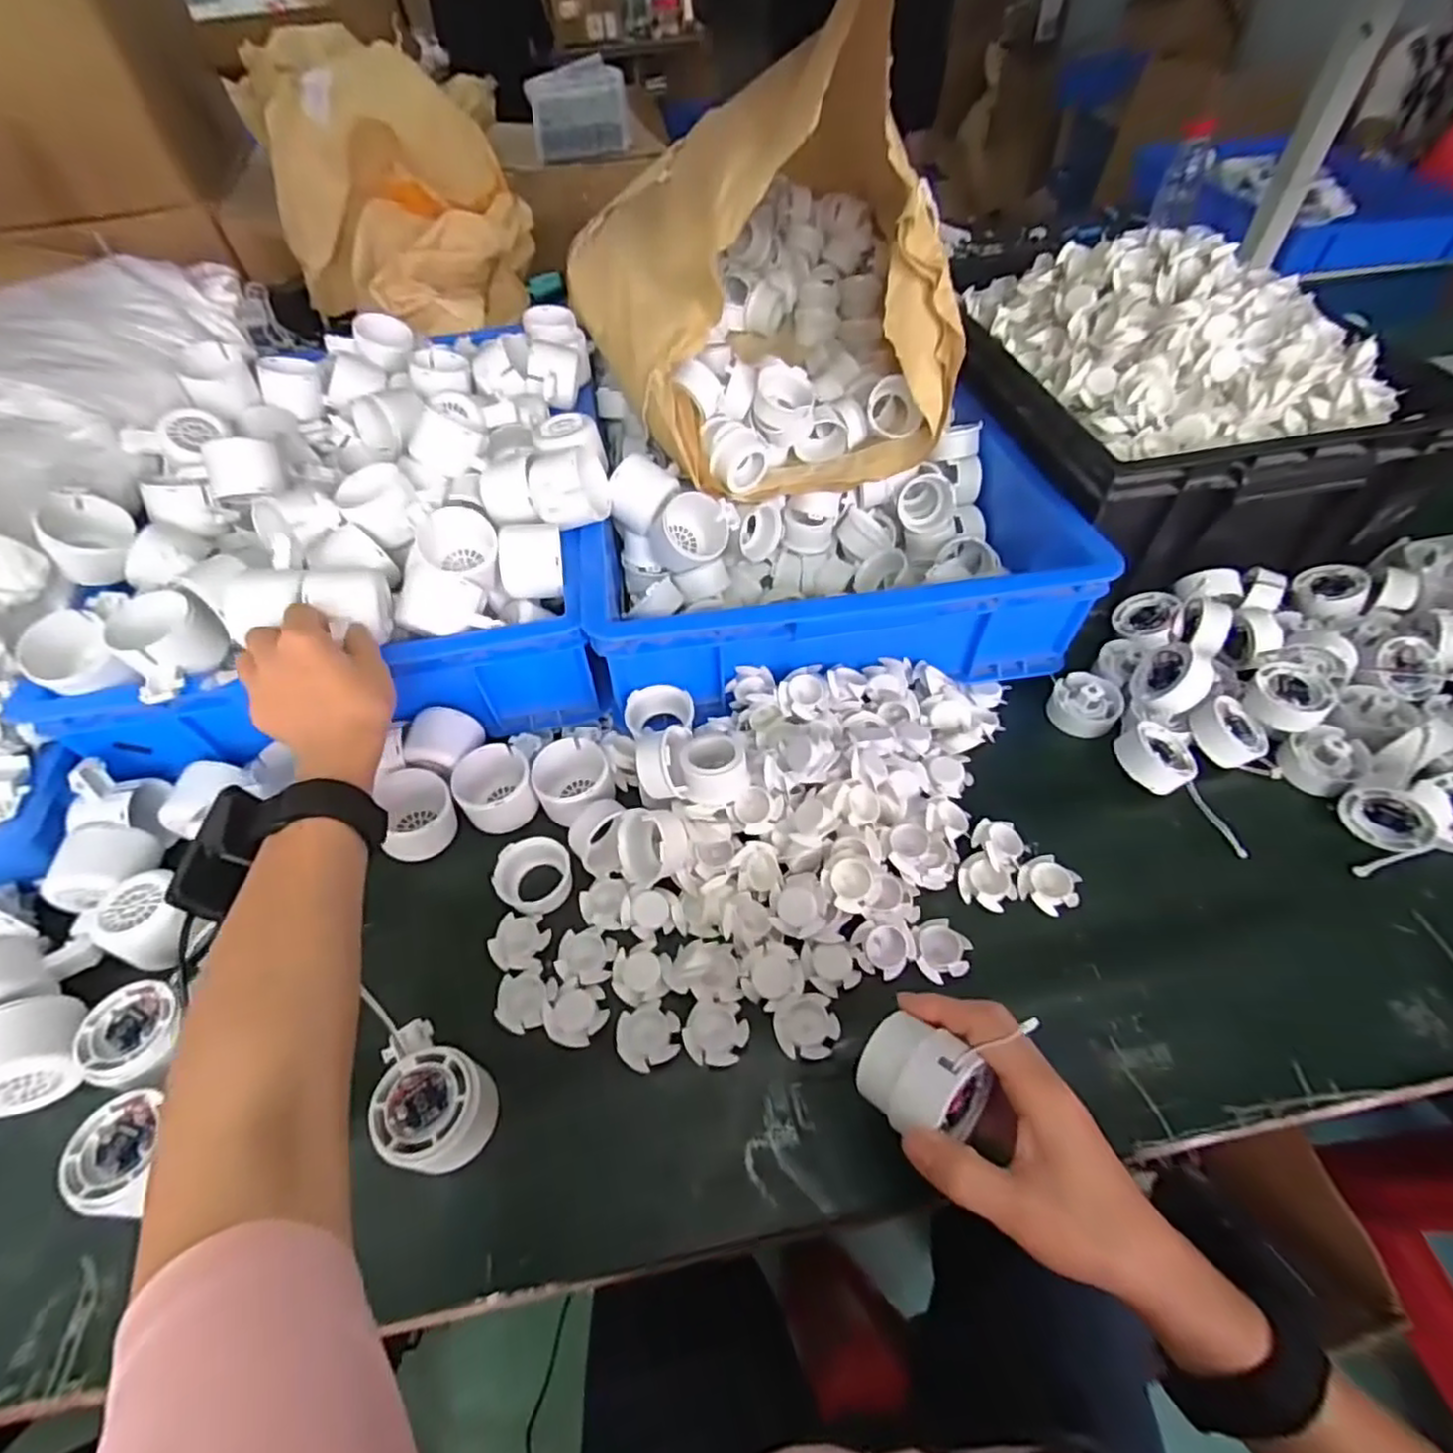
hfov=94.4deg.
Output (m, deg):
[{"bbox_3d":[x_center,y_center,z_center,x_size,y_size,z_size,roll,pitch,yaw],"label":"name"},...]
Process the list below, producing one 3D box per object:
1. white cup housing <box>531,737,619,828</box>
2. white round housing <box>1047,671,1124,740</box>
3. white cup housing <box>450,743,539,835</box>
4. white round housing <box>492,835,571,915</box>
[{"bbox_3d":[-0.121,0.046,0.537,0.058,0.043,0.065,-22,54,-14],"label":"white cup housing"},{"bbox_3d":[0.306,-0.020,0.573,0.053,0.033,0.057,-1,52,2],"label":"white round housing"},{"bbox_3d":[-0.184,0.050,0.539,0.057,0.044,0.053,-1,52,2],"label":"white cup housing"},{"bbox_3d":[-0.142,0.110,0.498,0.053,0.025,0.051,-1,52,2],"label":"white round housing"}]

